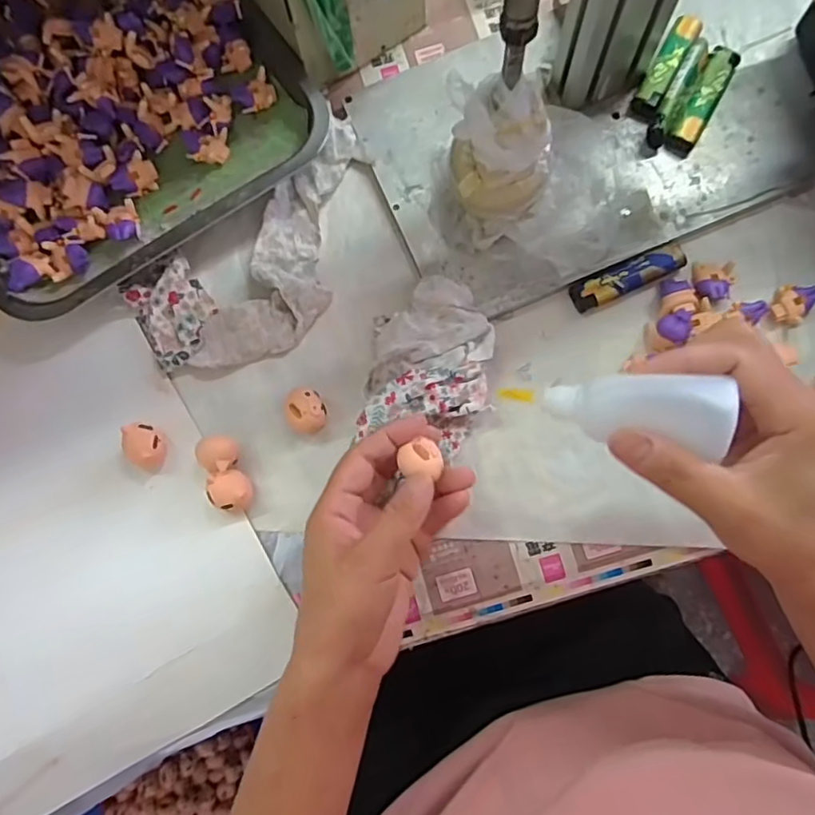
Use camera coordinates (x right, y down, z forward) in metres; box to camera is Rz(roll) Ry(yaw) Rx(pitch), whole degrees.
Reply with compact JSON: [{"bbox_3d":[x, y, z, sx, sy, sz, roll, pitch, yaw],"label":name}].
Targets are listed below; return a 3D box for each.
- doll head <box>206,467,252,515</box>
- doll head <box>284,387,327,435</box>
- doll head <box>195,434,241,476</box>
[{"bbox_3d":[-0.115,0.056,0.387,0.024,0.021,0.027,-22,79,-4],"label":"doll head"},{"bbox_3d":[-0.068,0.003,0.396,0.024,0.022,0.029,-16,79,-3],"label":"doll head"},{"bbox_3d":[-0.124,0.031,0.390,0.027,0.024,0.025,0,78,1],"label":"doll head"}]

